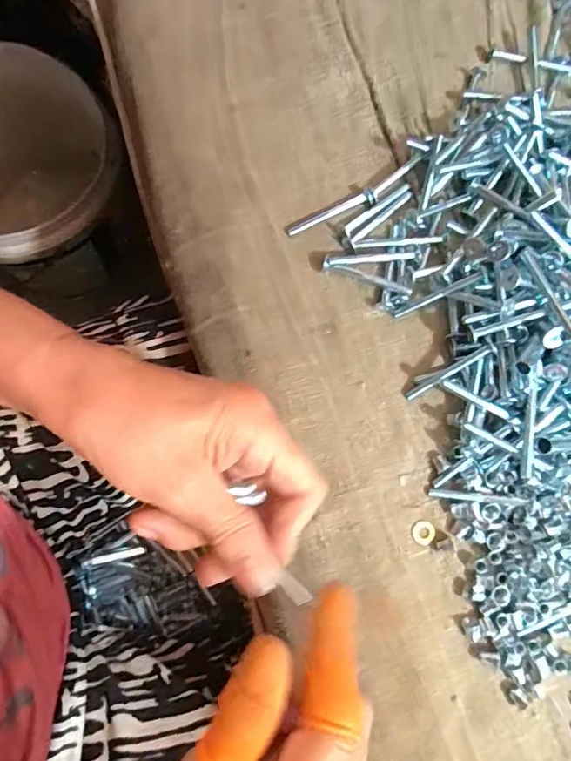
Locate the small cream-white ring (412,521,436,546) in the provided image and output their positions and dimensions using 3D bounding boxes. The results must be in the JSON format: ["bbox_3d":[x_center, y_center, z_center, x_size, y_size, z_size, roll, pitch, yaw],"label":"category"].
[{"bbox_3d":[0.078,0.085,0.280,0.013,0.004,0.013,0,78,-1],"label":"small cream-white ring"}]

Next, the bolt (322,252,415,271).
[{"bbox_3d":[0.050,-0.074,0.305,0.055,0.008,0.007,-7,78,-2],"label":"bolt"}]

